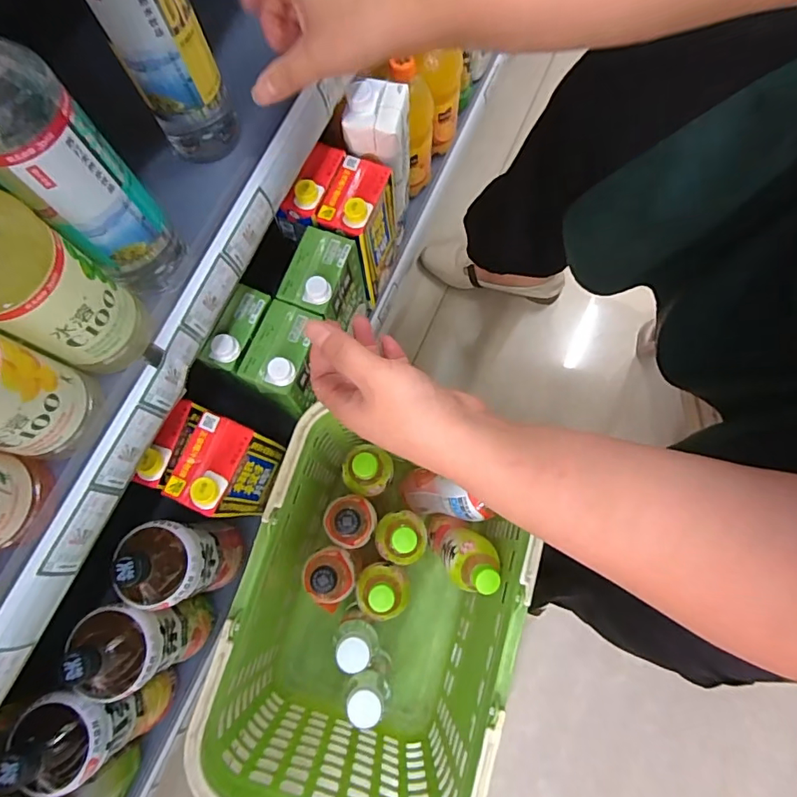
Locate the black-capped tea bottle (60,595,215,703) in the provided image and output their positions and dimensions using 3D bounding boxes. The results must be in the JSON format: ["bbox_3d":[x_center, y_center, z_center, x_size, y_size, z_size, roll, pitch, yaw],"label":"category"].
[{"bbox_3d":[-0.260,0.246,0.511,0.067,0.191,0.078,-12,76,-3],"label":"black-capped tea bottle"}]

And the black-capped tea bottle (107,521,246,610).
[{"bbox_3d":[-0.231,0.172,0.531,0.076,0.183,0.085,-6,76,-1],"label":"black-capped tea bottle"}]

